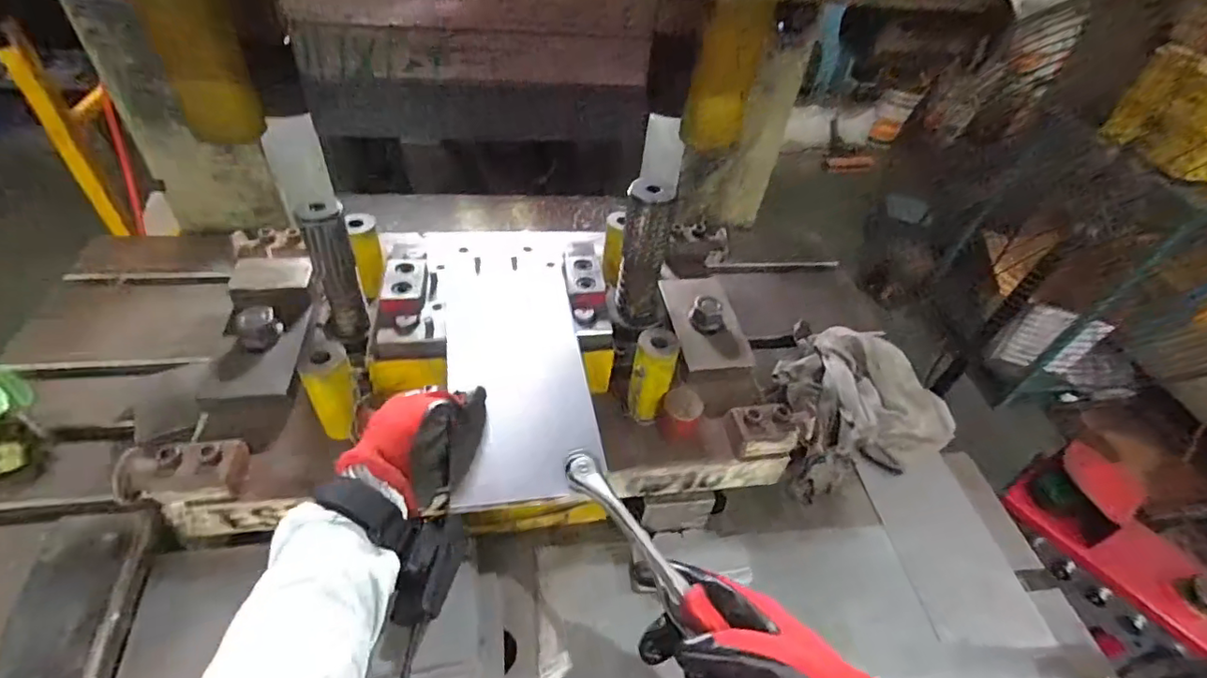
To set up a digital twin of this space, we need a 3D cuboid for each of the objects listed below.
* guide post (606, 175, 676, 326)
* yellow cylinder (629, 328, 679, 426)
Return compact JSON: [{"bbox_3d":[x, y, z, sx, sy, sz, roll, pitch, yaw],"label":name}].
[{"bbox_3d":[0.040,-0.081,0.571,0.052,0.156,0.047,6,44,-1],"label":"guide post"},{"bbox_3d":[0.047,0.043,0.565,0.041,0.105,0.036,10,44,3],"label":"yellow cylinder"}]

